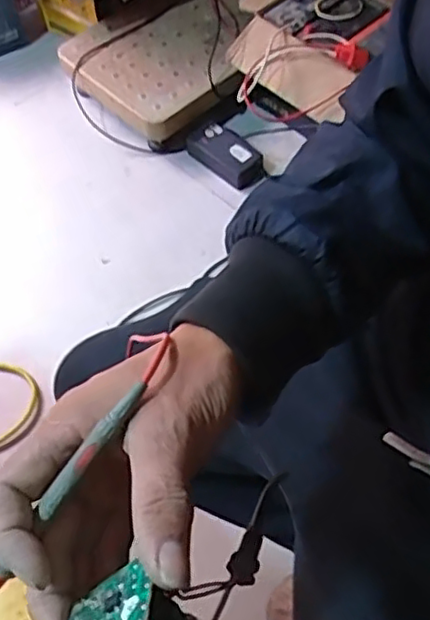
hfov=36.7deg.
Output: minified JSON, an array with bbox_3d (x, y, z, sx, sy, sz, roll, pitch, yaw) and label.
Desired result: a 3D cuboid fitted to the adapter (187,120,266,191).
[{"bbox_3d":[0.022,-0.293,1.225,0.155,0.028,0.082,41,83,17],"label":"adapter"}]

